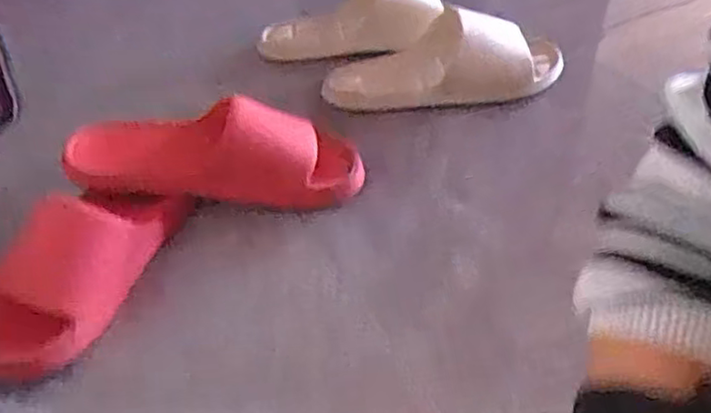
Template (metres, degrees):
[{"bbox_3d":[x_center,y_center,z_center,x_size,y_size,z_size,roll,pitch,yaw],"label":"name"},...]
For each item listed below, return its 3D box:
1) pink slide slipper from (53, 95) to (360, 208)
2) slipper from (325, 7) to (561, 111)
[{"bbox_3d":[-0.131,-0.048,0.618,0.263,0.074,0.085,-4,44,1],"label":"pink slide slipper"},{"bbox_3d":[0.102,-0.173,0.744,0.274,0.067,0.112,-8,44,-3],"label":"slipper"}]

